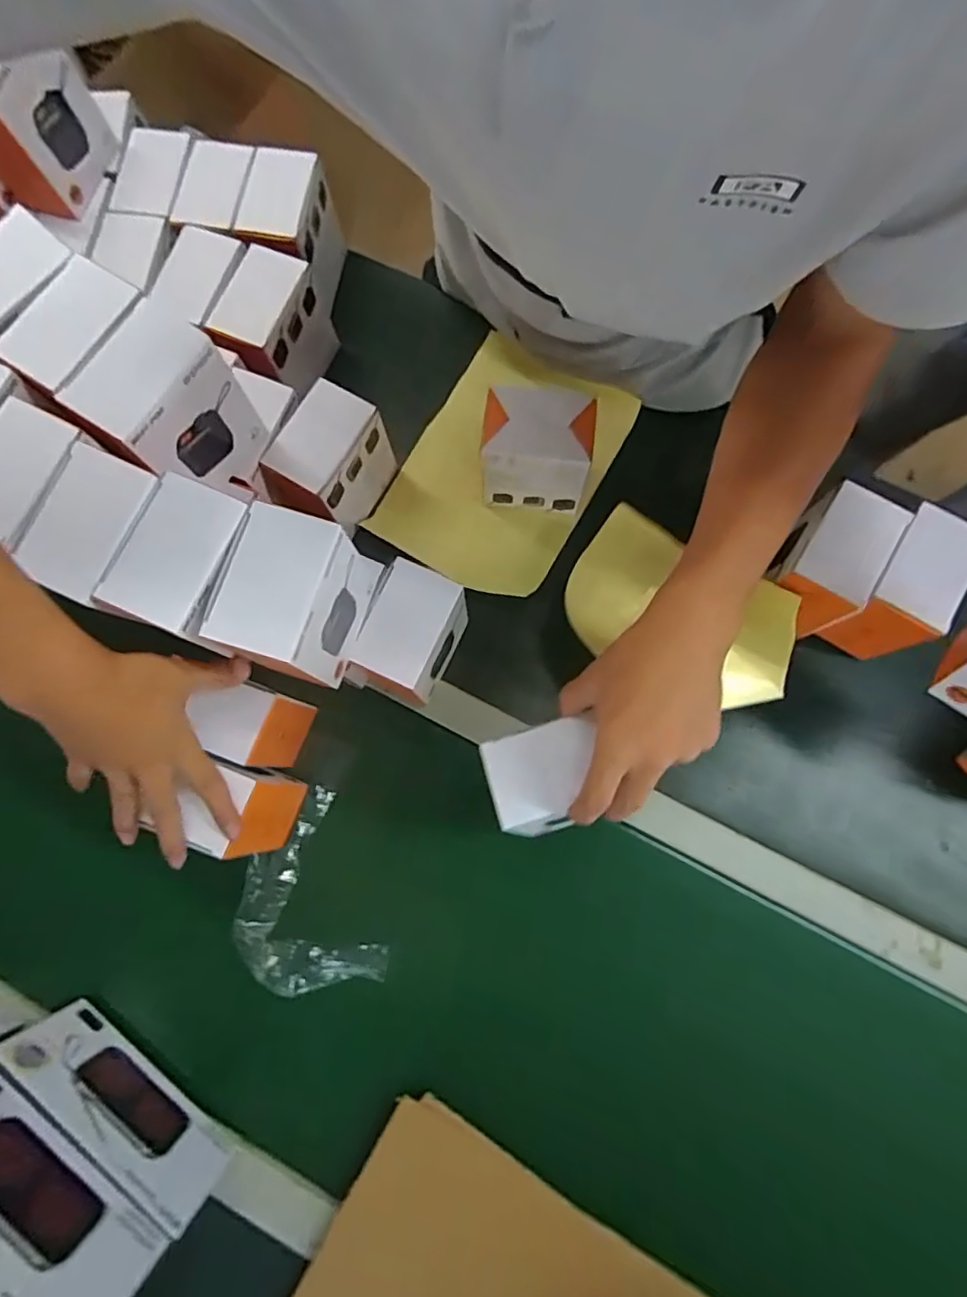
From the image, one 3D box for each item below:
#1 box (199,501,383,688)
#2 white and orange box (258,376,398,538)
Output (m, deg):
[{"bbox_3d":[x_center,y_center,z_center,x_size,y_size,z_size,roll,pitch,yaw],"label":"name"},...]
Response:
[{"bbox_3d":[-0.134,-0.034,0.440,0.070,0.114,0.111,17,80,5],"label":"box"},{"bbox_3d":[-0.146,-0.175,0.582,0.070,0.120,0.106,29,81,7],"label":"white and orange box"}]

